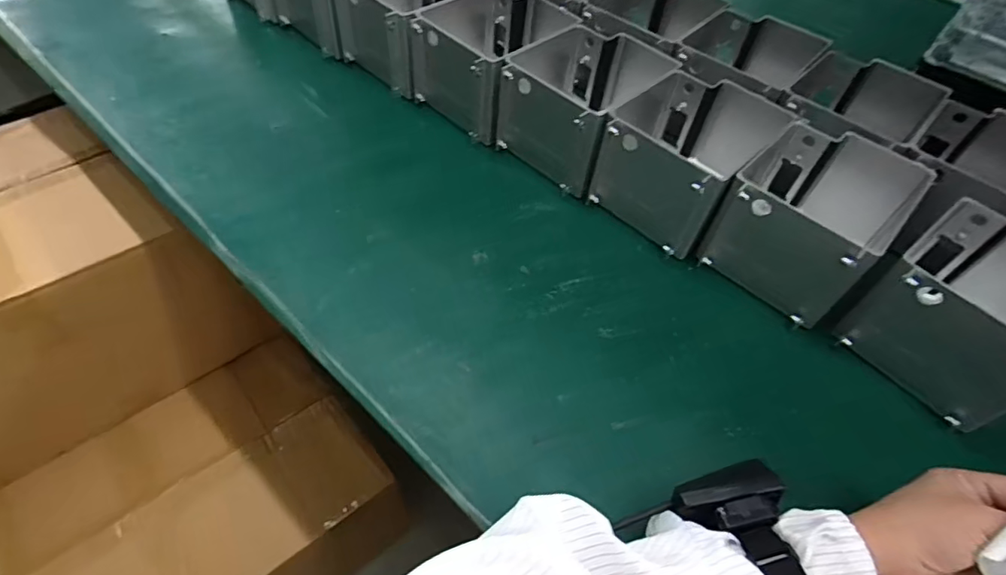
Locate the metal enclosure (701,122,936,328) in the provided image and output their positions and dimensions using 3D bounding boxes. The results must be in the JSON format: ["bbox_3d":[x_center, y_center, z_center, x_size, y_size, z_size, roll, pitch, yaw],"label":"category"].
[{"bbox_3d":[0.302,-0.076,0.522,0.140,0.103,0.195,36,58,20],"label":"metal enclosure"}]

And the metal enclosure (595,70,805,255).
[{"bbox_3d":[0.188,-0.138,0.551,0.139,0.097,0.170,37,58,21],"label":"metal enclosure"}]

